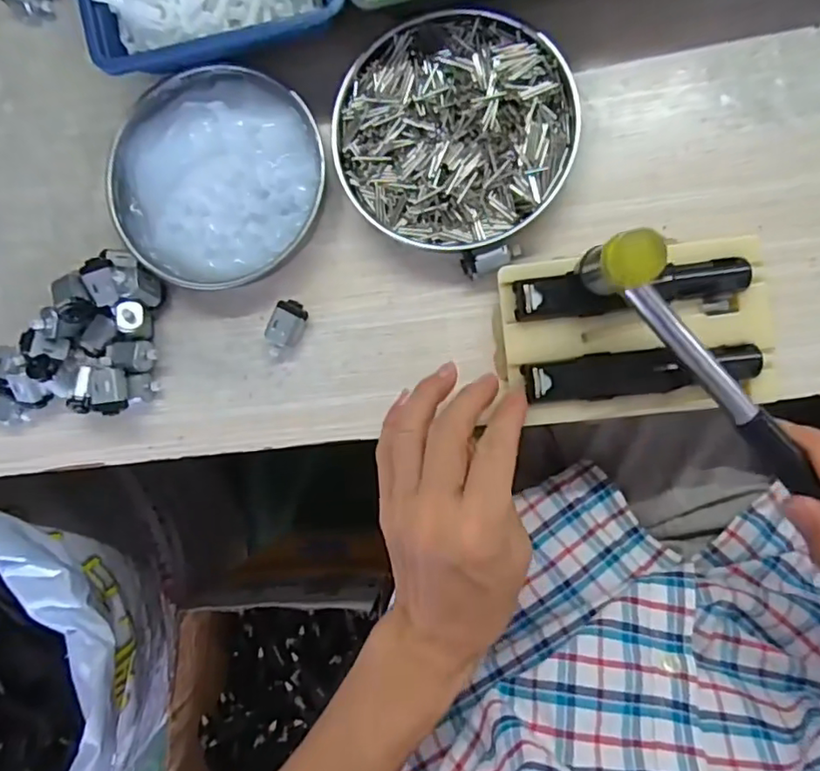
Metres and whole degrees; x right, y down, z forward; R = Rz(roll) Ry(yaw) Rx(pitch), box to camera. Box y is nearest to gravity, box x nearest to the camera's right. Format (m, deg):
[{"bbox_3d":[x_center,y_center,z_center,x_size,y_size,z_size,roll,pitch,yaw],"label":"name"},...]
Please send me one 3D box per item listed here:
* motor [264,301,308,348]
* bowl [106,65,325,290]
[{"bbox_3d":[-0.073,-0.037,0.350,0.018,0.017,0.028,25,92,6],"label":"motor"},{"bbox_3d":[-0.116,-0.124,0.355,0.128,0.032,0.125,0,89,7],"label":"bowl"}]

